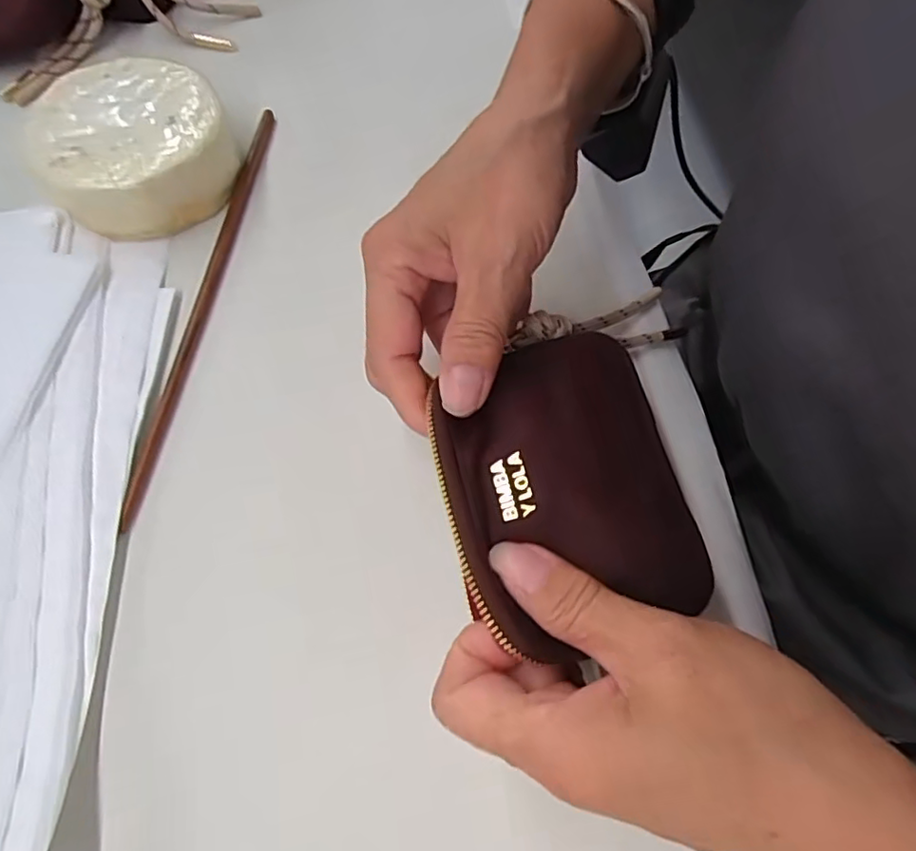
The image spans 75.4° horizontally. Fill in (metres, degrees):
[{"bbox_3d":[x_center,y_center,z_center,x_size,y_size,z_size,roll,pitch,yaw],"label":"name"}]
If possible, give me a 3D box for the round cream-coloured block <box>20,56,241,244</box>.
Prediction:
[{"bbox_3d":[-0.166,-0.144,0.307,0.090,0.037,0.086,0,66,1],"label":"round cream-coloured block"}]

